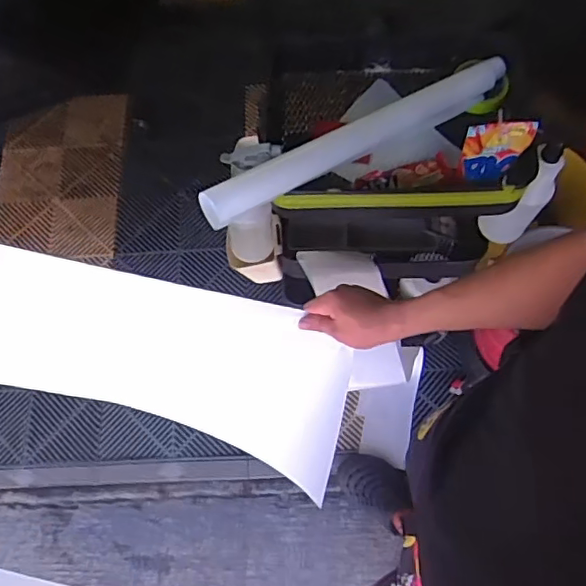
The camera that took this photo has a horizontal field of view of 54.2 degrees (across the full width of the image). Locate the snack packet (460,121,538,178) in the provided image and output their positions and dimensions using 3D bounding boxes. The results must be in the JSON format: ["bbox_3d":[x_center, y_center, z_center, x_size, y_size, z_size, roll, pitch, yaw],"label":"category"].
[{"bbox_3d":[0.313,-0.217,0.882,0.103,0.102,0.011,-5,45,-4],"label":"snack packet"}]

